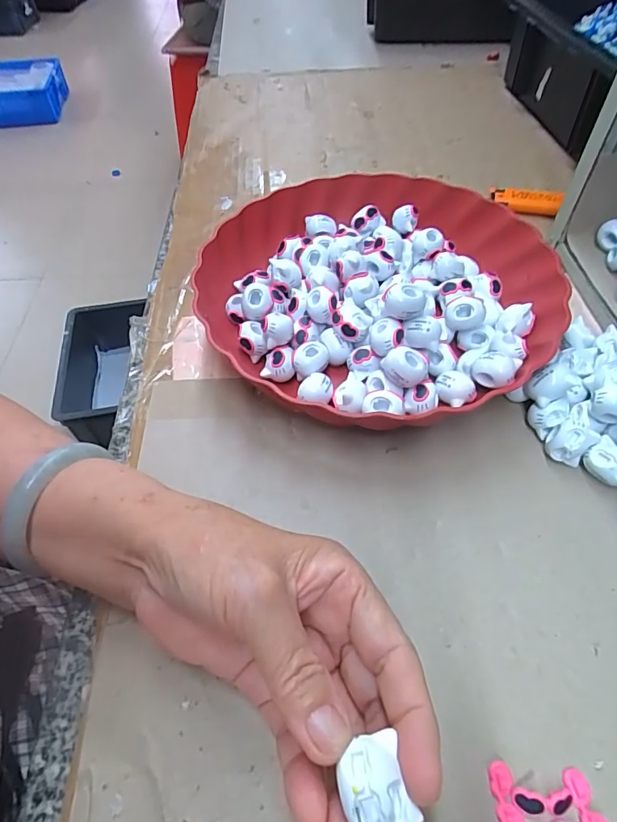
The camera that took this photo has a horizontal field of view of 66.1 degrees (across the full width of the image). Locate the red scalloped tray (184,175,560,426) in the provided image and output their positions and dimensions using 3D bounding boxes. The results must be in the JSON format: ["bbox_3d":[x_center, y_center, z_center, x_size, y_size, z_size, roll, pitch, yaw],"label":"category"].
[{"bbox_3d":[0.048,-0.087,0.347,0.239,0.047,0.242,-31,58,-19],"label":"red scalloped tray"}]

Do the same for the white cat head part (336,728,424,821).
[{"bbox_3d":[0.020,0.114,0.146,0.020,0.006,0.023,-6,54,-3],"label":"white cat head part"}]

